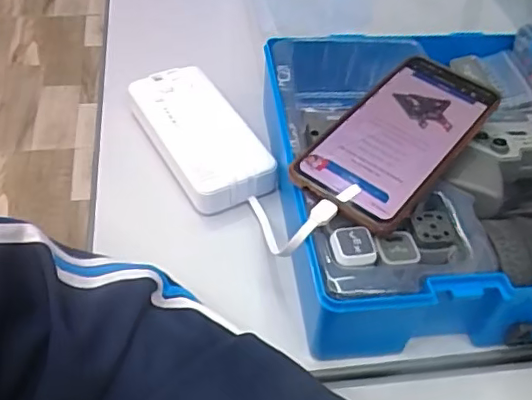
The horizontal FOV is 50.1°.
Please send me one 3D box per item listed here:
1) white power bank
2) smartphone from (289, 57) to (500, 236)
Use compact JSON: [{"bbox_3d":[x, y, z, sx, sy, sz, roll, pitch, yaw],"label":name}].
[{"bbox_3d":[-0.056,-0.052,0.449,0.069,0.025,0.135,-22,52,-22],"label":"white power bank"},{"bbox_3d":[0.090,-0.045,0.379,0.075,0.010,0.160,31,57,23],"label":"smartphone"}]

